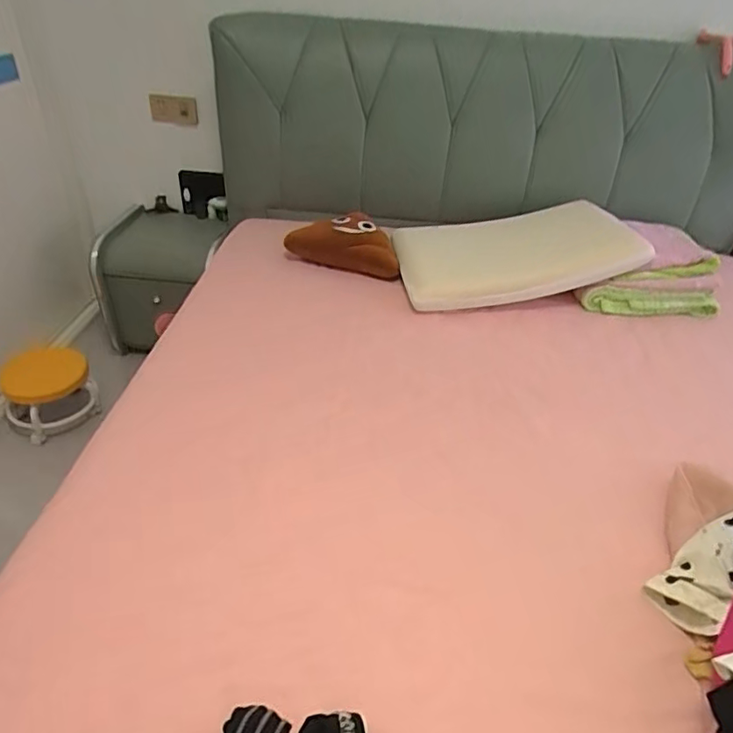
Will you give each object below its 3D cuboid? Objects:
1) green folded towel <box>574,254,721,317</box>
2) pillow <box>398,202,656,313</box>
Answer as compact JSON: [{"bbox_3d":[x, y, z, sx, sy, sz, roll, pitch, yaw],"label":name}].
[{"bbox_3d":[0.795,-0.201,1.487,0.365,0.140,0.110,-2,38,-6],"label":"green folded towel"},{"bbox_3d":[0.420,-0.358,1.569,0.654,0.098,0.385,-13,52,3],"label":"pillow"}]

